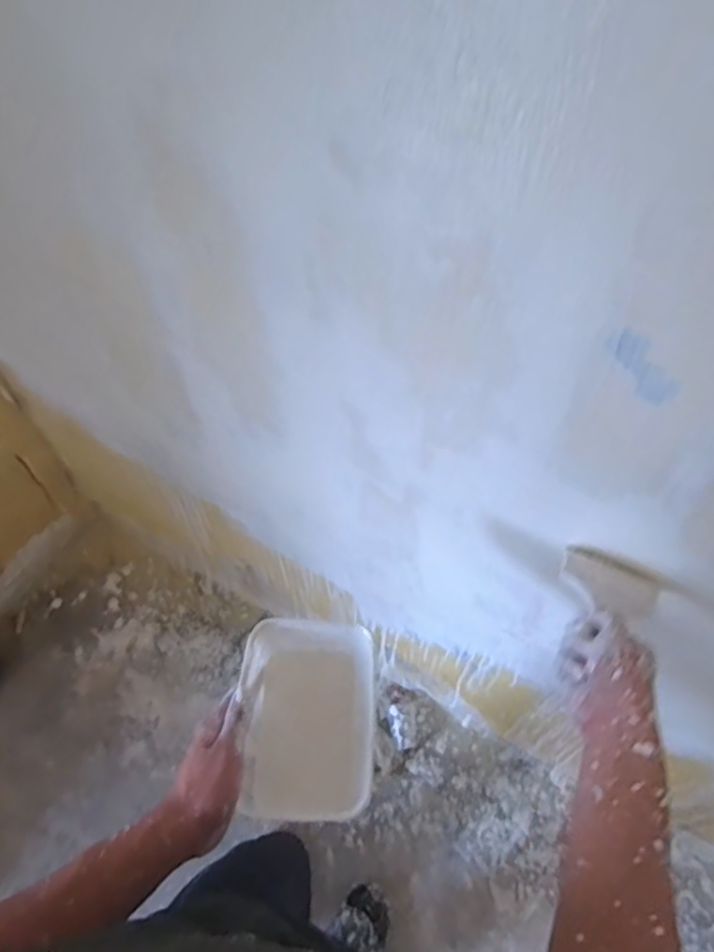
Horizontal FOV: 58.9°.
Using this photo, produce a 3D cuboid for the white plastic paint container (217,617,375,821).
[{"bbox_3d":[-0.044,0.213,0.572,0.116,0.055,0.166,-1,56,0],"label":"white plastic paint container"}]

